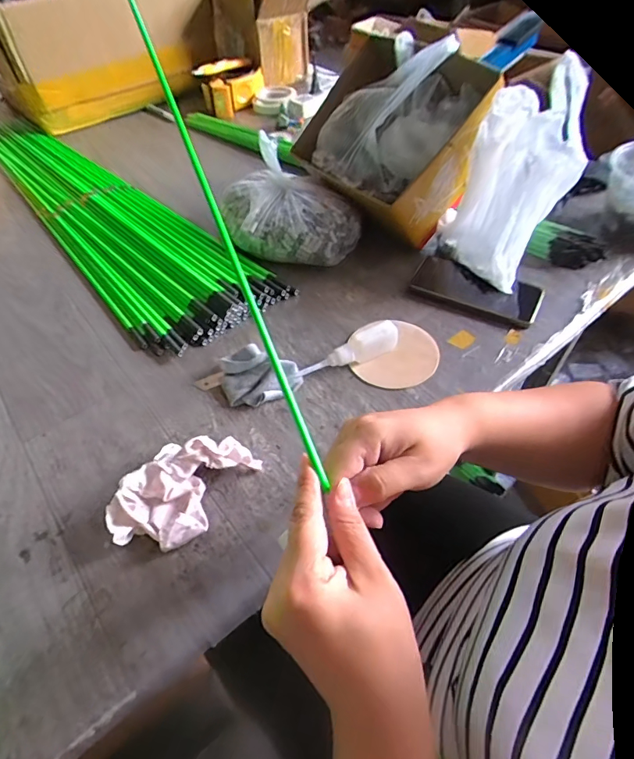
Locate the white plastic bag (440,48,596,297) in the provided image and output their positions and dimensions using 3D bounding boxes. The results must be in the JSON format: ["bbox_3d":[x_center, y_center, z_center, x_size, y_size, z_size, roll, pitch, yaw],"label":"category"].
[{"bbox_3d":[0.228,-0.230,0.532,0.130,0.227,0.097,33,59,26],"label":"white plastic bag"}]

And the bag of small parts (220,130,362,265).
[{"bbox_3d":[-0.044,-0.250,0.619,0.201,0.134,0.107,13,53,13],"label":"bag of small parts"}]

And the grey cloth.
[{"bbox_3d":[-0.068,-0.009,0.491,0.078,0.029,0.075,-23,53,-15],"label":"grey cloth"}]

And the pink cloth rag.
[{"bbox_3d":[-0.124,0.096,0.398,0.089,0.043,0.125,20,55,18],"label":"pink cloth rag"}]

